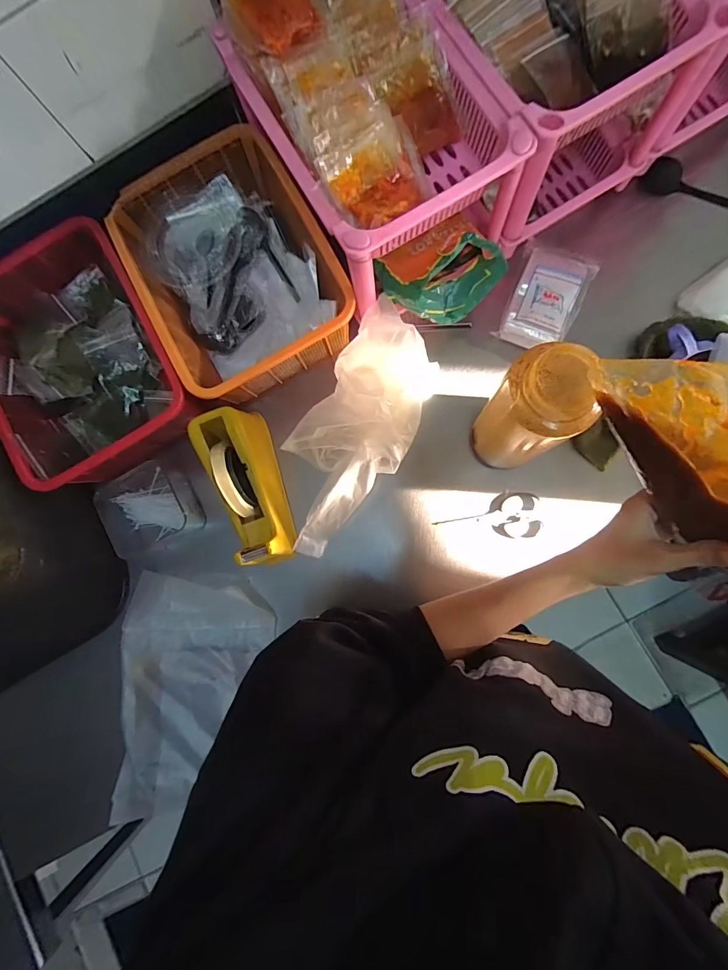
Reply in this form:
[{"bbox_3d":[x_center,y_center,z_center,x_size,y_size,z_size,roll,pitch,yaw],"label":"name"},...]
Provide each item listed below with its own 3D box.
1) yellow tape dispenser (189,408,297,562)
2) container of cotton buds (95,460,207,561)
[{"bbox_3d":[-0.138,0.002,0.482,0.065,0.095,0.186,-24,82,3],"label":"yellow tape dispenser"},{"bbox_3d":[-0.288,0.031,0.536,0.112,0.050,0.105,-24,82,3],"label":"container of cotton buds"}]

